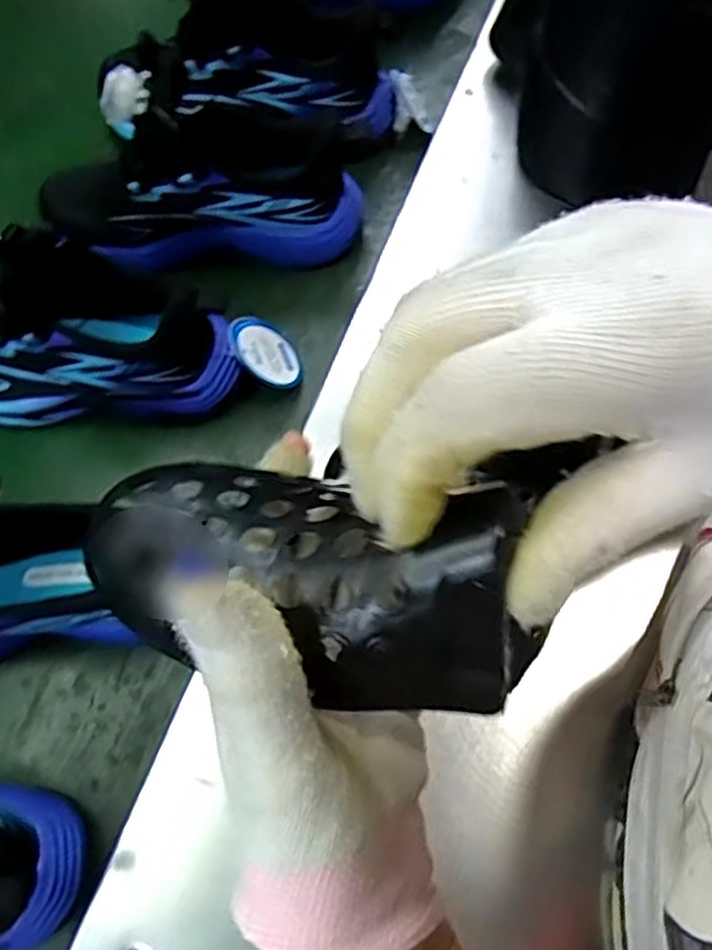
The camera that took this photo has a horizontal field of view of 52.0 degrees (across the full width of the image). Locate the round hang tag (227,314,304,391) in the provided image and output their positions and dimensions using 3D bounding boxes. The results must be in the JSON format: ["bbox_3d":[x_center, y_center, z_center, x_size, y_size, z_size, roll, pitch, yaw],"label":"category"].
[{"bbox_3d":[-0.057,-0.077,0.458,0.048,0.004,0.052,23,49,-28],"label":"round hang tag"}]

